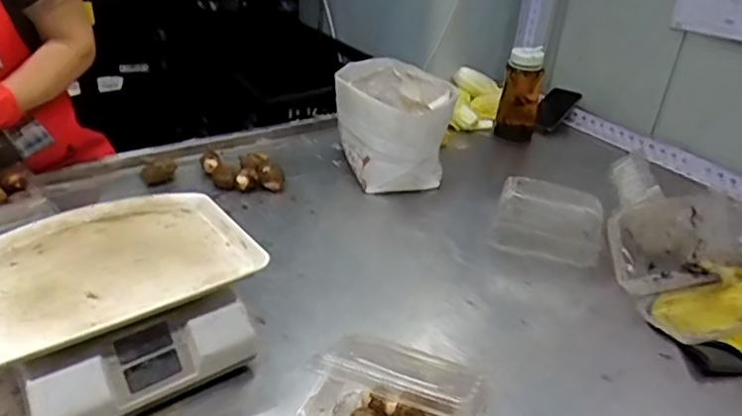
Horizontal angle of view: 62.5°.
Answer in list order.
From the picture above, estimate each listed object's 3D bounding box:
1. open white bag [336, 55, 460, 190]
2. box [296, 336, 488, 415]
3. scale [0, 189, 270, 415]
[{"bbox_3d":[0.043,-0.163,1.227,0.227,0.187,0.274,3,29,-4],"label":"open white bag"},{"bbox_3d":[0.018,0.207,0.609,0.168,0.119,0.091,16,31,19],"label":"box"},{"bbox_3d":[-0.304,0.117,0.732,0.305,0.132,0.262,-20,39,-35],"label":"scale"}]

